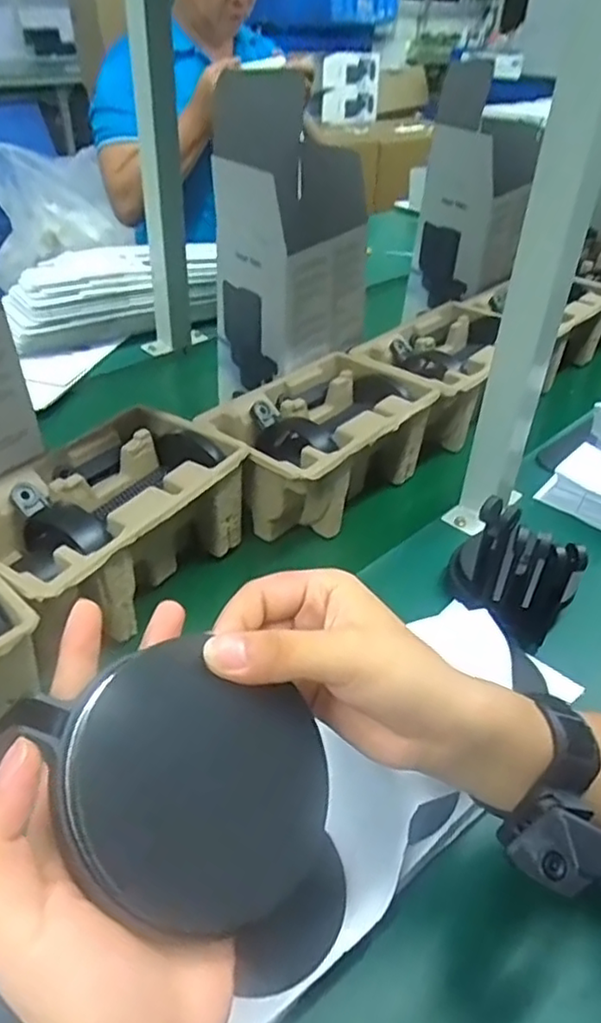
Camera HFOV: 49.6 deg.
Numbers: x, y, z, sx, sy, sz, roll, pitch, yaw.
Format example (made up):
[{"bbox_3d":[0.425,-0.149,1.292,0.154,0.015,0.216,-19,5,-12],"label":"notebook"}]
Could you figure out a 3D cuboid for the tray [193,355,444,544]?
[{"bbox_3d":[0.019,-0.072,0.682,0.166,0.101,0.234,29,42,29],"label":"tray"}]

